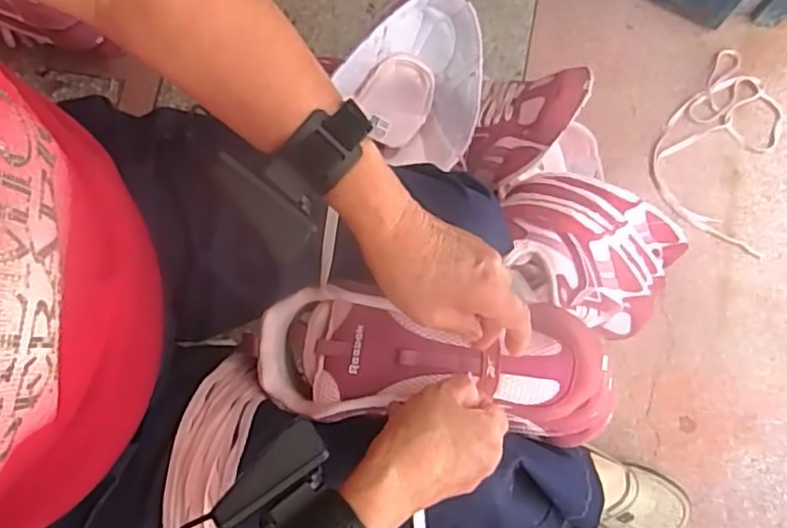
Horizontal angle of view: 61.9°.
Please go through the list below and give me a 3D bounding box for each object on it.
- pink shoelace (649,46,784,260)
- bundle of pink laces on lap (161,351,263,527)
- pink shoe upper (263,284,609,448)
[{"bbox_3d":[0.462,-0.172,0.925,0.171,0.017,0.271,19,80,5],"label":"pink shoelace"},{"bbox_3d":[-0.124,0.130,0.458,0.049,0.036,0.157,5,52,2],"label":"bundle of pink laces on lap"},{"bbox_3d":[0.031,0.073,0.483,0.252,0.068,0.094,7,79,0],"label":"pink shoe upper"}]

